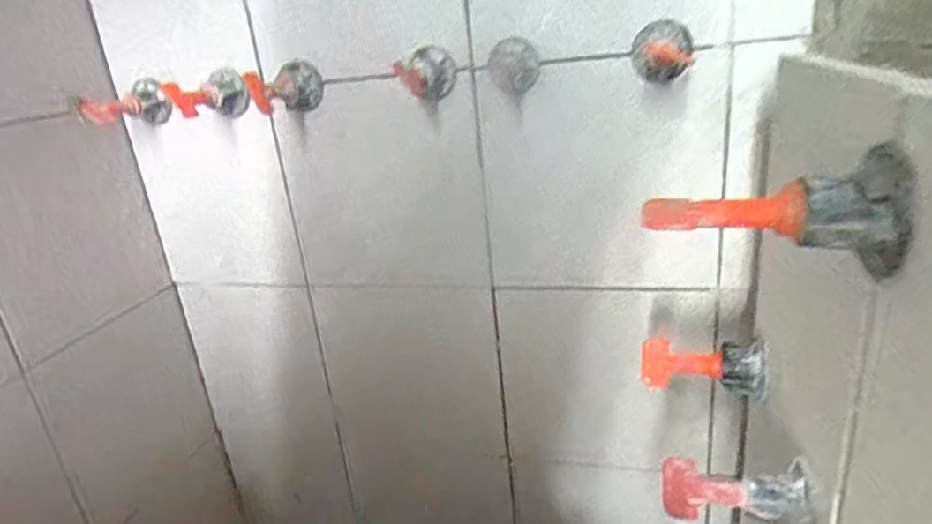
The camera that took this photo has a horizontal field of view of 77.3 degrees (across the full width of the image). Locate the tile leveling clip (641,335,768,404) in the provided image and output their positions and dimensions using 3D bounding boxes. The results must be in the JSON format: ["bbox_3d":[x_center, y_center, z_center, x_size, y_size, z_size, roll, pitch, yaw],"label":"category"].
[{"bbox_3d":[0.122,0.054,0.302,0.059,0.025,0.019,2,22,20],"label":"tile leveling clip"}]

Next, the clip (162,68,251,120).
[{"bbox_3d":[-0.174,-0.111,0.394,0.050,0.031,0.029,-13,22,-18],"label":"clip"}]

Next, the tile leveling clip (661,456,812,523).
[{"bbox_3d":[0.099,0.087,0.217,0.049,0.018,0.023,2,22,20],"label":"tile leveling clip"}]

